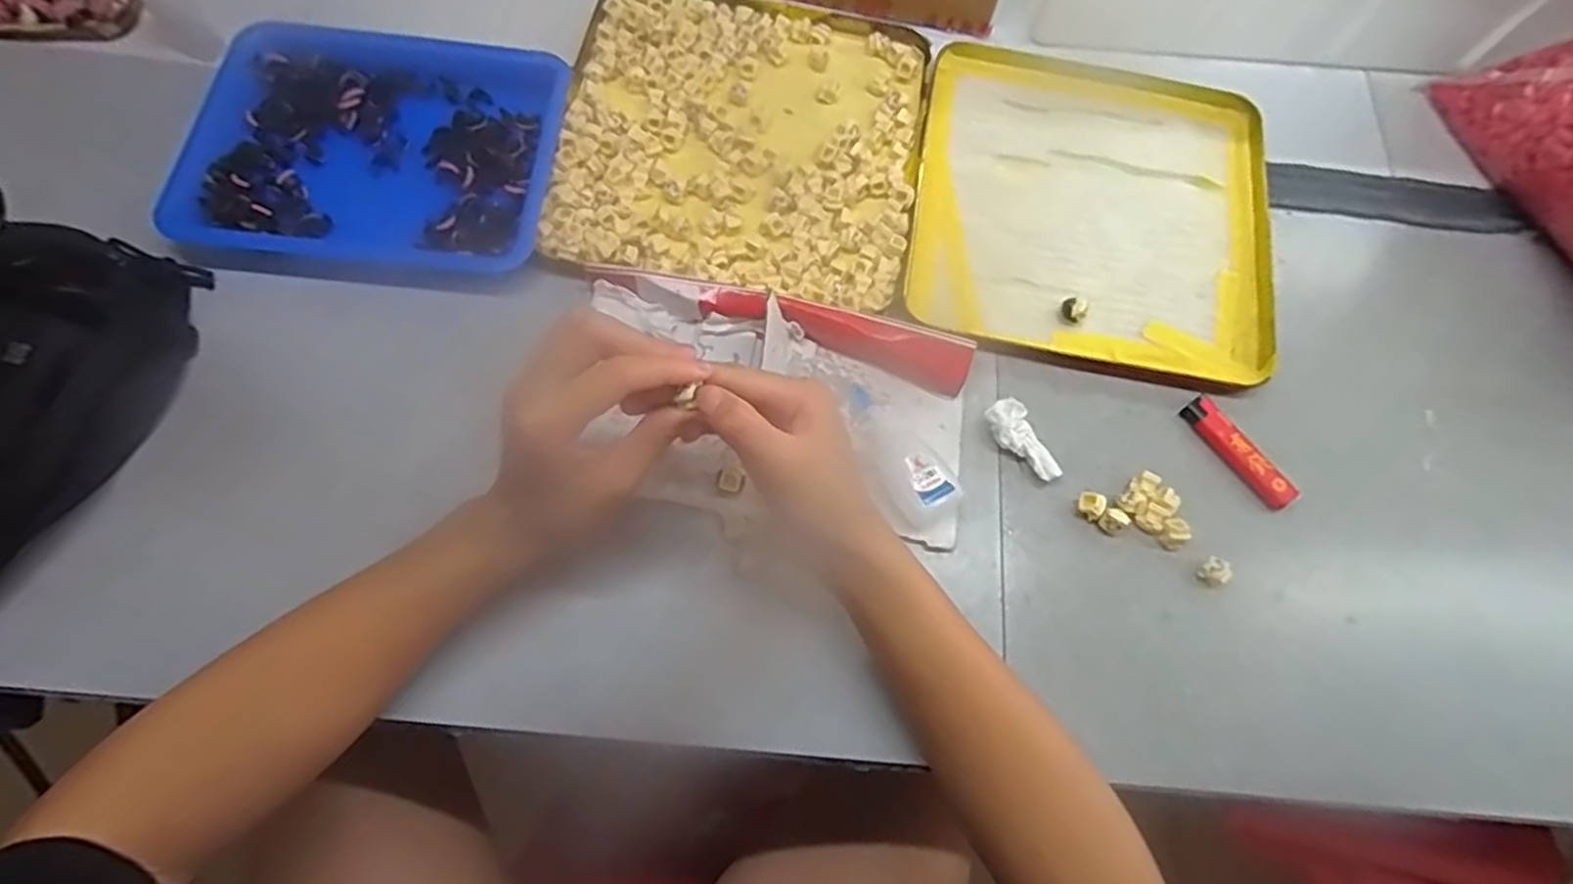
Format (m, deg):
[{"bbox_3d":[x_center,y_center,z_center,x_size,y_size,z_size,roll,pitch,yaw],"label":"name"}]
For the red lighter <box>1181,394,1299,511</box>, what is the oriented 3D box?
[{"bbox_3d":[0.276,0.006,0.442,0.020,0.009,0.079,-33,75,-15],"label":"red lighter"}]

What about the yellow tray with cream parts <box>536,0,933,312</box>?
[{"bbox_3d":[-0.027,-0.206,0.490,0.232,0.020,0.237,7,69,-1],"label":"yellow tray with cream parts"}]

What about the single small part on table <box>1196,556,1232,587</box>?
[{"bbox_3d":[0.245,0.074,0.414,0.014,0.013,0.014,-41,77,-15],"label":"single small part on table"}]

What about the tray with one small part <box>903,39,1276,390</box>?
[{"bbox_3d":[0.213,-0.171,0.507,0.238,0.014,0.256,11,69,1],"label":"tray with one small part"}]

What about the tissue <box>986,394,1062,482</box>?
[{"bbox_3d":[0.140,0.001,0.432,0.027,0.017,0.055,-26,73,-13],"label":"tissue"}]

